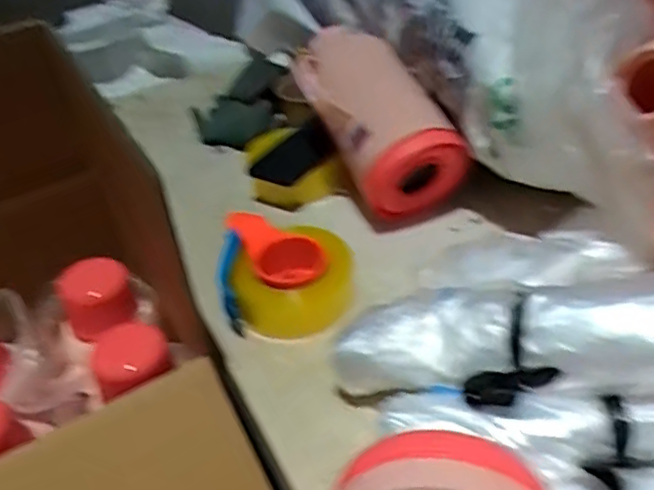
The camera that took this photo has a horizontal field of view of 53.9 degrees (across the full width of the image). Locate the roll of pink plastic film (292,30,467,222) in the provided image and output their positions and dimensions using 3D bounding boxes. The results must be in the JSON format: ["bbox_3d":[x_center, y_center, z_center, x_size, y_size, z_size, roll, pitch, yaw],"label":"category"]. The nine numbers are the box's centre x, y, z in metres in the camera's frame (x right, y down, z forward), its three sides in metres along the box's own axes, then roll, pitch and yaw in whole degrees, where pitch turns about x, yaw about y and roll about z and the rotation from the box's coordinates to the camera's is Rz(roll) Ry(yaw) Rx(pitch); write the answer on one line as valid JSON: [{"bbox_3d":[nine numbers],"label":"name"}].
[{"bbox_3d":[0.057,-0.171,0.802,0.144,0.109,0.256,-19,66,-16],"label":"roll of pink plastic film"}]

